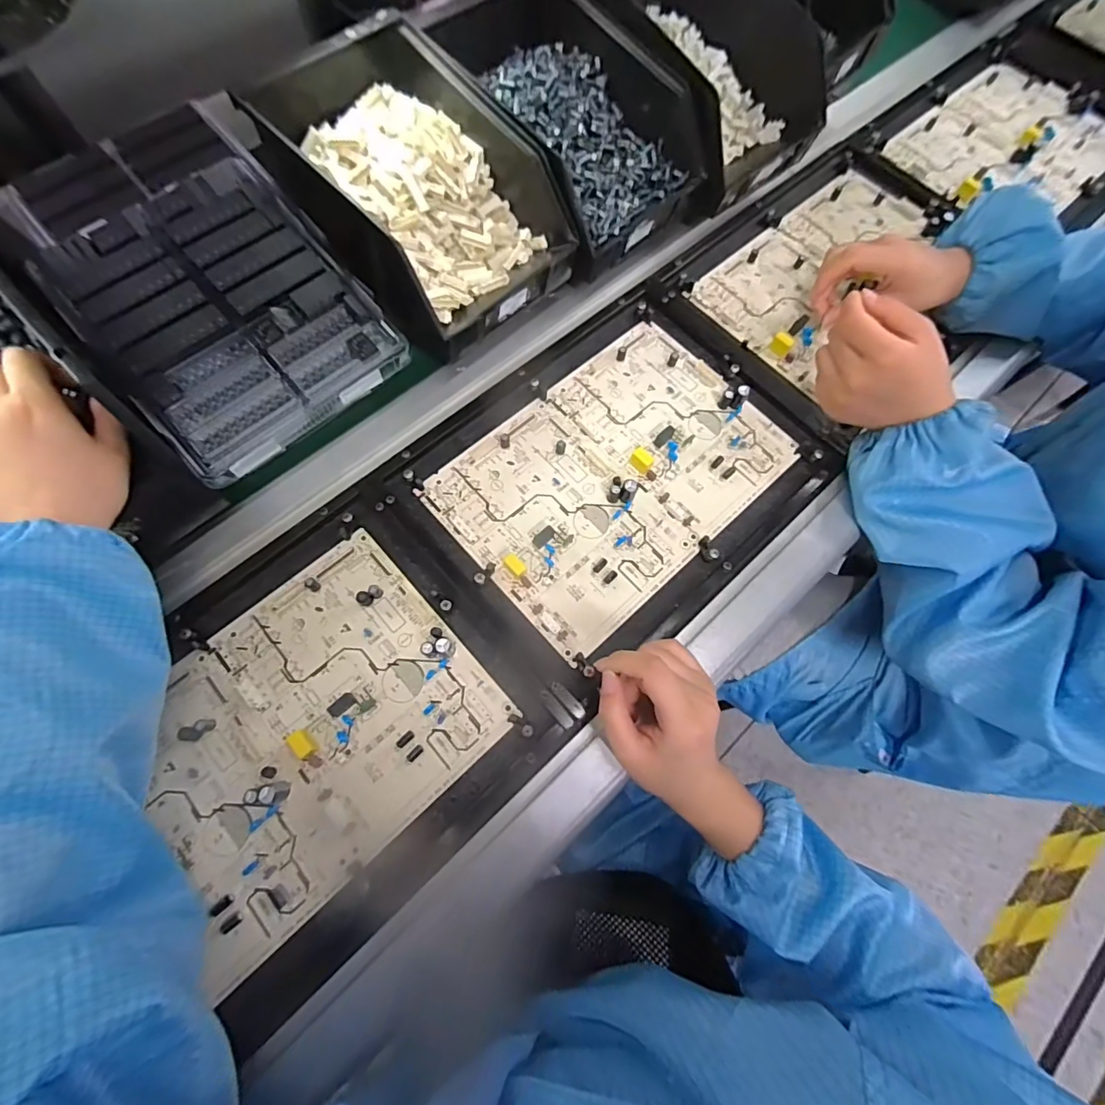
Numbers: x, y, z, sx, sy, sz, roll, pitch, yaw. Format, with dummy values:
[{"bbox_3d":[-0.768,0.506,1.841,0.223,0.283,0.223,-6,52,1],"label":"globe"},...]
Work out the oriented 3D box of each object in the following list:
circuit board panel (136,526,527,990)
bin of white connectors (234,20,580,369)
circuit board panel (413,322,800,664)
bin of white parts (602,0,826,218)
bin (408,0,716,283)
[{"bbox_3d":[-0.170,0.122,0.369,0.232,0.018,0.200,-42,77,-15],"label":"circuit board panel"},{"bbox_3d":[-0.118,-0.296,0.450,0.169,0.132,0.248,-41,76,-15],"label":"bin of white connectors"},{"bbox_3d":[0.052,-0.073,0.450,0.284,0.015,0.198,-41,79,-13],"label":"circuit board panel"},{"bbox_3d":[0.142,-0.478,0.498,0.168,0.107,0.243,-39,76,-14],"label":"bin of white parts"},{"bbox_3d":[0.019,-0.389,0.465,0.173,0.092,0.247,-42,77,-15],"label":"bin"}]

